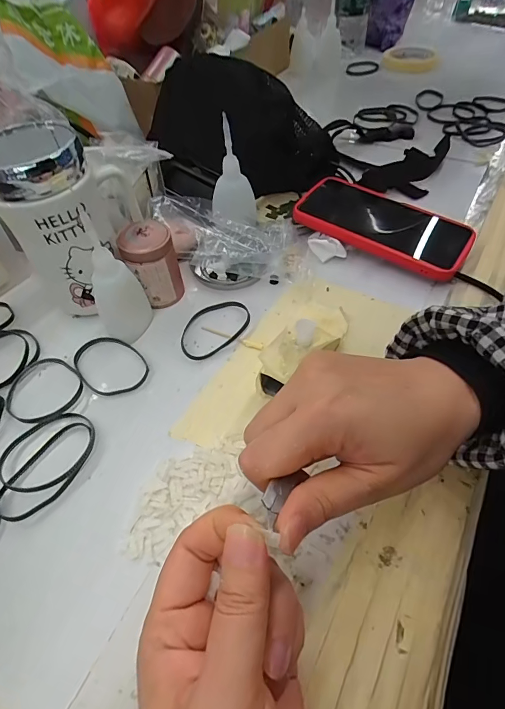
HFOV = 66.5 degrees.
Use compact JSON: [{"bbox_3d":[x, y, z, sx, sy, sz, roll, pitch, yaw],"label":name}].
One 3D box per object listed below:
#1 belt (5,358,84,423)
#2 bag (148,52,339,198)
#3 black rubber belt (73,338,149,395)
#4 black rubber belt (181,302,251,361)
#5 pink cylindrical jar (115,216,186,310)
[{"bbox_3d":[-0.164,0.028,0.303,0.063,0.007,0.056,29,59,21],"label":"belt"},{"bbox_3d":[-0.013,-0.274,0.455,0.223,0.110,0.092,27,55,23],"label":"bag"},{"bbox_3d":[-0.117,0.009,0.319,0.050,0.006,0.062,-31,58,-20],"label":"black rubber belt"},{"bbox_3d":[-0.034,-0.024,0.336,0.071,0.004,0.047,-36,60,-23],"label":"black rubber belt"},{"bbox_3d":[-0.088,-0.080,0.344,0.043,0.065,0.043,-13,53,-7],"label":"pink cylindrical jar"}]

